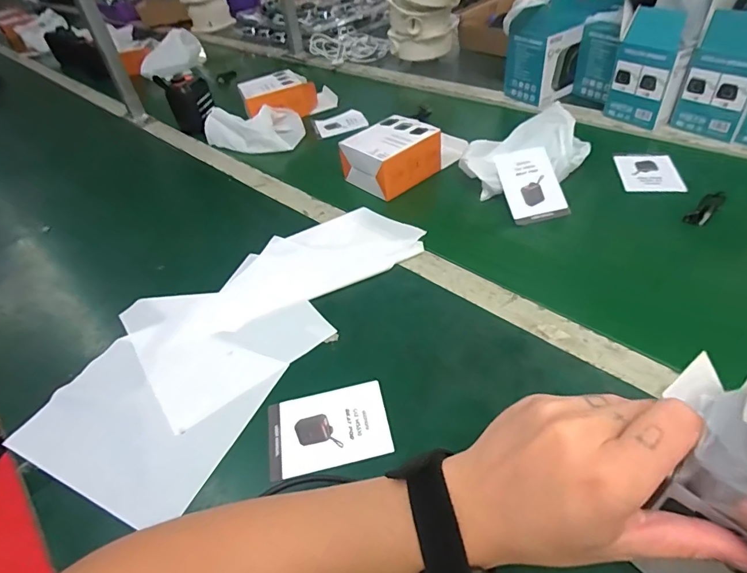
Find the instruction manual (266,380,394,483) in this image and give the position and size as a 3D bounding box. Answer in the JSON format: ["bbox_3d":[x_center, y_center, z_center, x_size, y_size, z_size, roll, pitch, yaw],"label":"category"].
[{"bbox_3d":[-0.038,0.120,0.376,0.099,0.005,0.070,-13,43,-4],"label":"instruction manual"}]

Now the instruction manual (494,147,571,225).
[{"bbox_3d":[0.200,-0.130,0.568,0.070,0.009,0.102,-12,75,-4],"label":"instruction manual"}]

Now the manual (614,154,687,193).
[{"bbox_3d":[0.372,-0.155,0.602,0.075,0.005,0.092,5,46,11],"label":"manual"}]

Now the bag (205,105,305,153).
[{"bbox_3d":[-0.205,-0.278,0.778,0.164,0.047,0.136,-20,44,-11],"label":"bag"}]

